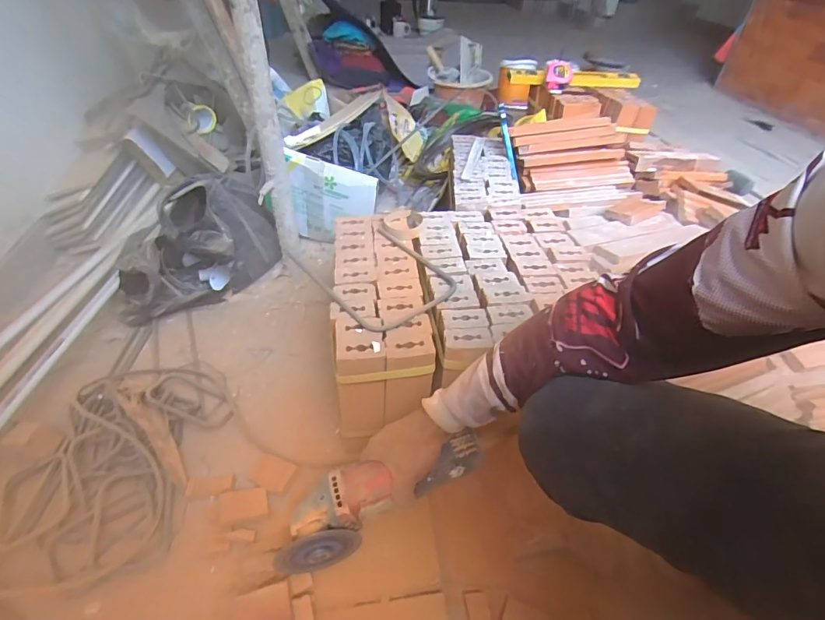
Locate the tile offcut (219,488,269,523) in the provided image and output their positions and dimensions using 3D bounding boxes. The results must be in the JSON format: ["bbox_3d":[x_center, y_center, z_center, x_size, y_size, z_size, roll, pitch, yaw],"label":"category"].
[{"bbox_3d":[-0.235,0.271,0.610,0.063,0.005,0.038,4,52,-34],"label":"tile offcut"}]

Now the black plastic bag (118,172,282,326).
[{"bbox_3d":[-0.451,-0.141,0.906,0.324,0.242,0.219,-13,45,-16],"label":"black plastic bag"}]

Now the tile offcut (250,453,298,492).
[{"bbox_3d":[-0.212,0.243,0.658,0.060,0.011,0.045,14,44,12],"label":"tile offcut"}]

